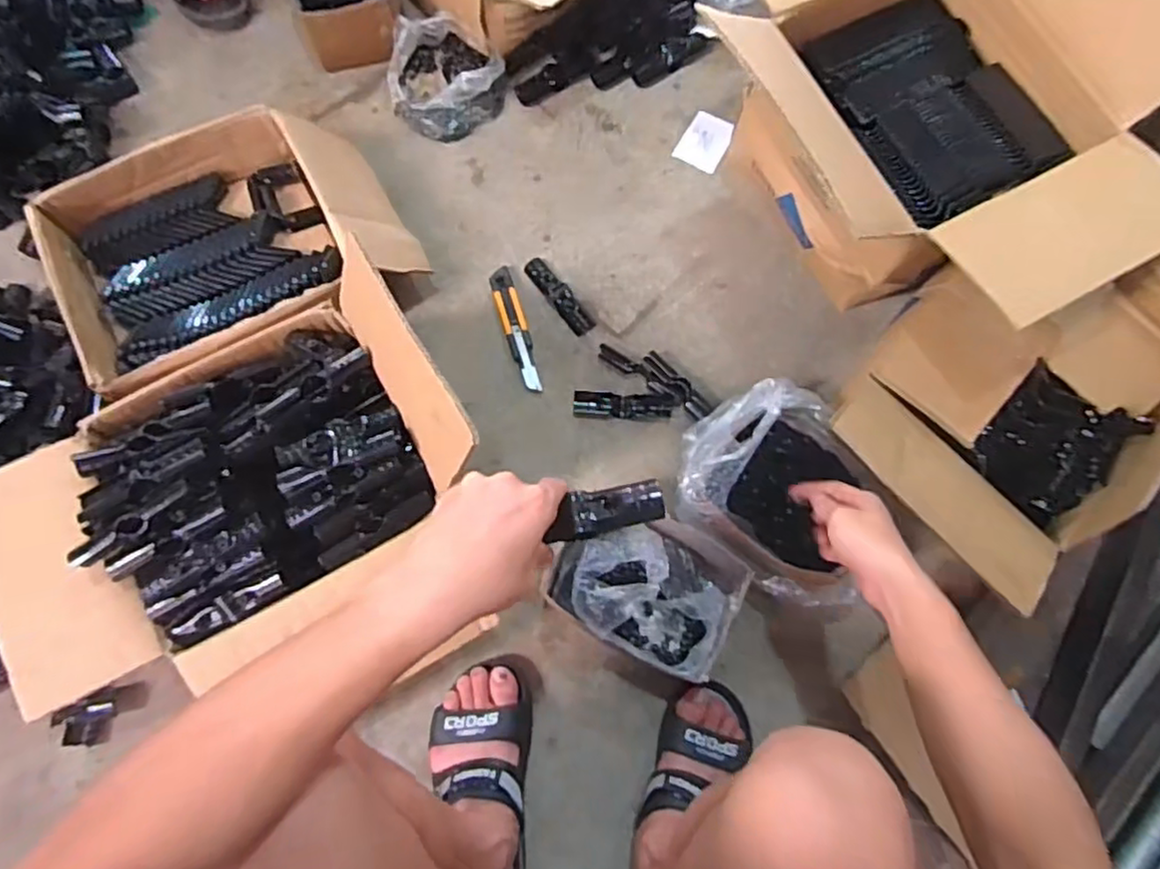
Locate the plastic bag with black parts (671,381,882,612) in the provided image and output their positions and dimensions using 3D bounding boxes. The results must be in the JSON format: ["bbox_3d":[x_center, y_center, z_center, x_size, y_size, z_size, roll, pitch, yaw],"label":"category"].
[{"bbox_3d":[0.224,0.056,0.821,0.208,0.102,0.209,32,76,9],"label":"plastic bag with black parts"}]

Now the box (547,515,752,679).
[{"bbox_3d":[0.081,0.180,0.816,0.188,0.114,0.150,26,73,7],"label":"box"}]

